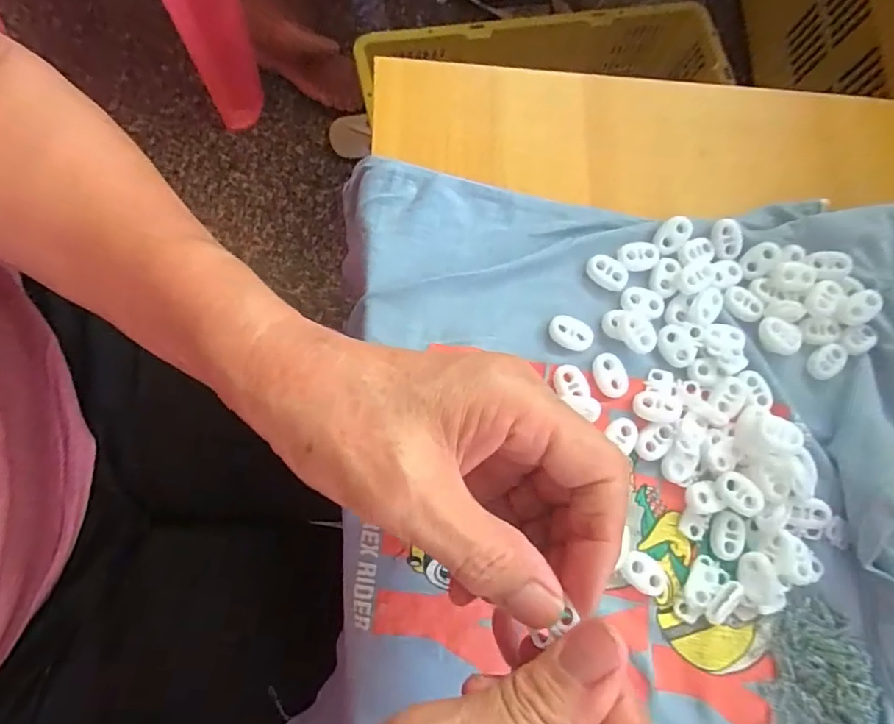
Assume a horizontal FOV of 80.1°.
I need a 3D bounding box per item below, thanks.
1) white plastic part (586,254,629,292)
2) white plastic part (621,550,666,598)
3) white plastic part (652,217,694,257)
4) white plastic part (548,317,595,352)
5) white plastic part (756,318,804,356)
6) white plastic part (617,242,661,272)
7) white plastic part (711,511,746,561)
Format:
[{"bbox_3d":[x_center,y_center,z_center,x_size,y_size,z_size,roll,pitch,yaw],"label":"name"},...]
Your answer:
[{"bbox_3d":[0.084,-0.047,0.278,0.022,0.004,0.015,35,76,1],"label":"white plastic part"},{"bbox_3d":[0.093,0.099,0.251,0.015,0.006,0.023,-42,86,-13],"label":"white plastic part"},{"bbox_3d":[0.120,-0.068,0.282,0.022,0.006,0.014,-39,85,-13],"label":"white plastic part"},{"bbox_3d":[0.063,-0.014,0.271,0.022,0.004,0.016,19,77,-2],"label":"white plastic part"},{"bbox_3d":[0.172,-0.013,0.275,0.023,0.007,0.016,27,76,0],"label":"white plastic part"},{"bbox_3d":[0.102,-0.057,0.280,0.023,0.004,0.015,-10,79,-9],"label":"white plastic part"},{"bbox_3d":[0.135,0.084,0.256,0.015,0.004,0.022,24,76,-1],"label":"white plastic part"}]

